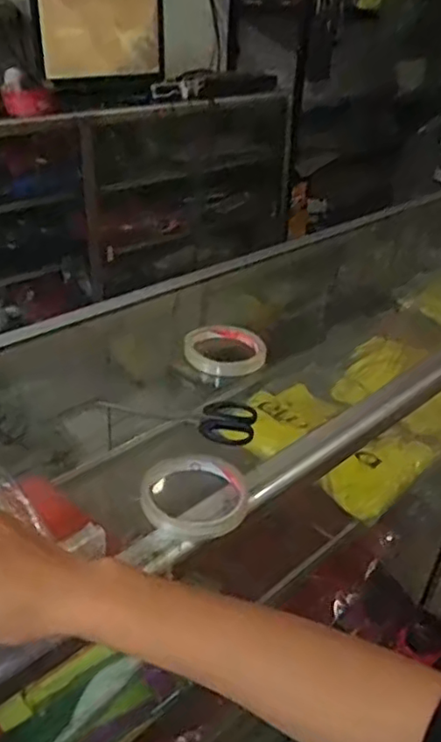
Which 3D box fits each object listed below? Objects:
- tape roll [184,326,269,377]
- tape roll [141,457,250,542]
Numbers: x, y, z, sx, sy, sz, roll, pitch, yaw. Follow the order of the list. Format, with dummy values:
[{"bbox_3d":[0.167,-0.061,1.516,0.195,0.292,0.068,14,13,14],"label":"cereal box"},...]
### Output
[{"bbox_3d":[0.006,-0.024,0.753,0.093,0.022,0.093,3,31,-2],"label":"tape roll"},{"bbox_3d":[-0.021,0.101,0.538,0.088,0.011,0.090,3,31,-2],"label":"tape roll"}]

